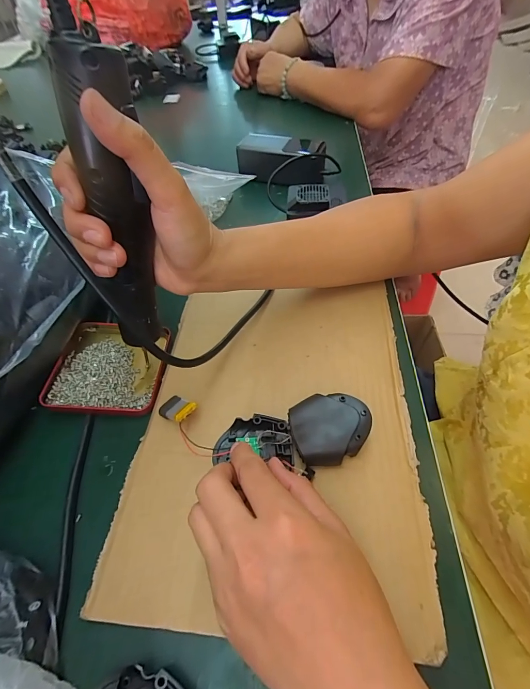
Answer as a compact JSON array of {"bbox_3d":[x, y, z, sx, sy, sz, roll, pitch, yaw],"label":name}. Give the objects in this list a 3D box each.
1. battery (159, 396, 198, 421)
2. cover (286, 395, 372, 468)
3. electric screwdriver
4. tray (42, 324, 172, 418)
[{"bbox_3d":[-0.072,0.054,0.278,0.033,0.007,0.022,12,47,37],"label":"battery"},{"bbox_3d":[0.050,0.064,0.264,0.057,0.027,0.051,-19,53,-12],"label":"cover"},{"bbox_3d":[-0.099,-0.078,0.229,0.030,0.193,0.034,16,40,15],"label":"electric screwdriver"},{"bbox_3d":[-0.148,0.020,0.325,0.102,0.015,0.101,0,51,3],"label":"tray"}]

